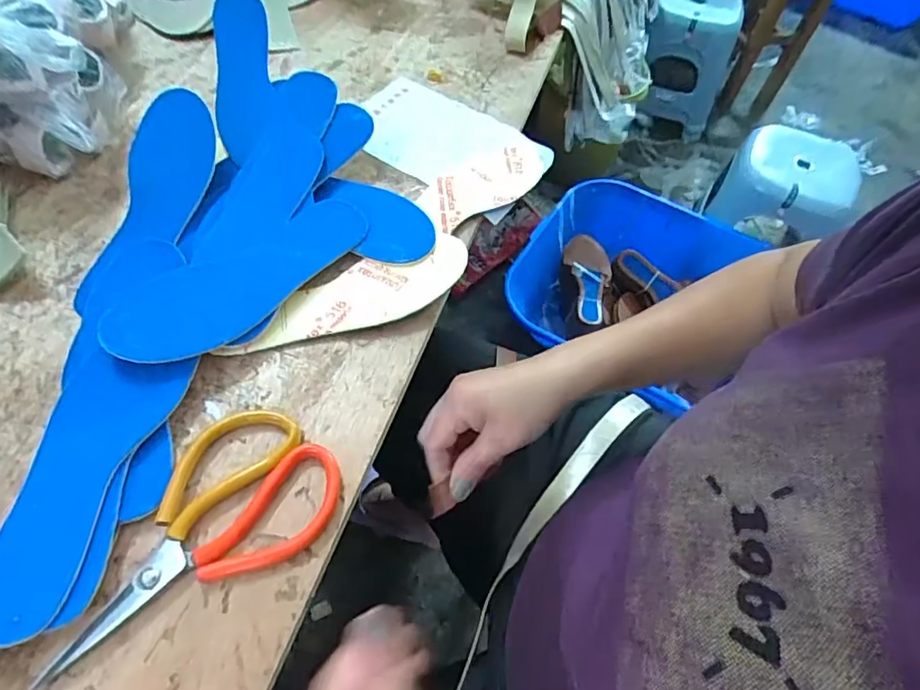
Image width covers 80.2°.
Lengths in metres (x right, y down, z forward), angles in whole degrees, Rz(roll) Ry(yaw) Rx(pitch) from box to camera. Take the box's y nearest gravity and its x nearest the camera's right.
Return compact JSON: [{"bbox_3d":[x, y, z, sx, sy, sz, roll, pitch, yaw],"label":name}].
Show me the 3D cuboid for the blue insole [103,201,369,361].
[{"bbox_3d":[-0.166,-0.054,0.435,0.215,0.008,0.075,-34,74,-29],"label":"blue insole"}]

